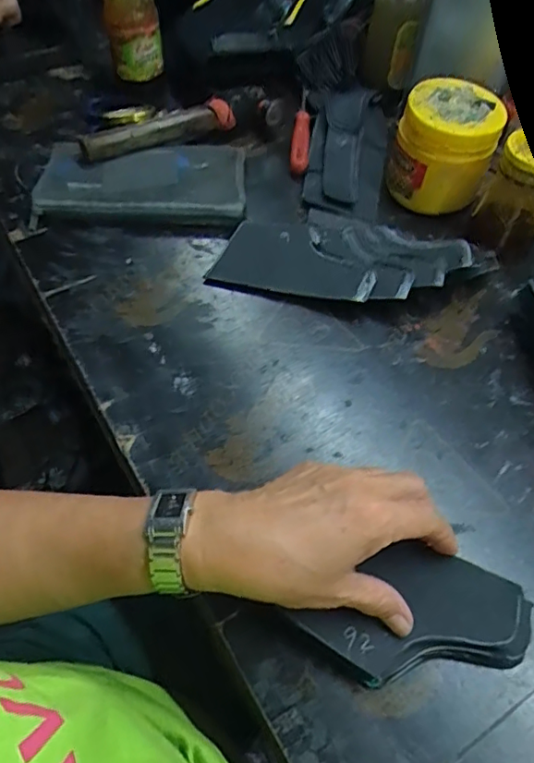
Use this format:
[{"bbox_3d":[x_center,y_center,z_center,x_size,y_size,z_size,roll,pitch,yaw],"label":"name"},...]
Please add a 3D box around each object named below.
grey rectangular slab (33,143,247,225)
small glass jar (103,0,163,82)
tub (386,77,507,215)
[{"bbox_3d":[-0.127,-0.209,0.563,0.208,0.026,0.112,1,55,-2],"label":"grey rectangular slab"},{"bbox_3d":[-0.149,-0.390,0.599,0.058,0.109,0.066,-10,57,-7],"label":"small glass jar"},{"bbox_3d":[0.173,-0.230,0.529,0.090,0.088,0.086,1,55,-2],"label":"tub"}]

